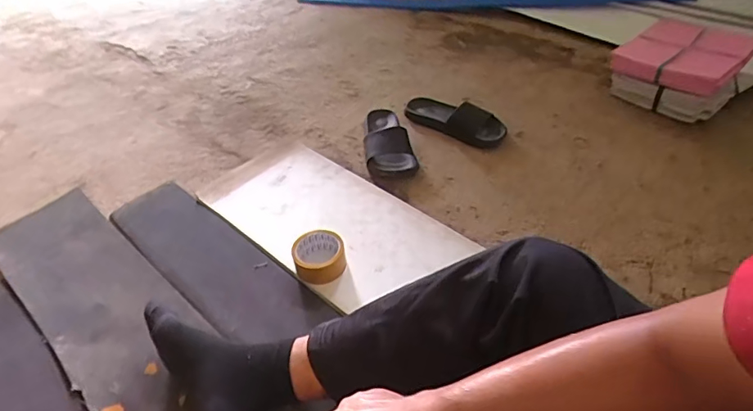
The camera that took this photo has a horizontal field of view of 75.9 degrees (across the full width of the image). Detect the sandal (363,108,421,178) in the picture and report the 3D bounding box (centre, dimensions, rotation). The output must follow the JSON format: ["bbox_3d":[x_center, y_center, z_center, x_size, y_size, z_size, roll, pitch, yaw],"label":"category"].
[{"bbox_3d":[0.028,-0.165,1.174,0.118,0.055,0.264,-5,41,-1],"label":"sandal"}]

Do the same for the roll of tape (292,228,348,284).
[{"bbox_3d":[-0.105,0.097,0.892,0.091,0.054,0.096,-2,41,2],"label":"roll of tape"}]

